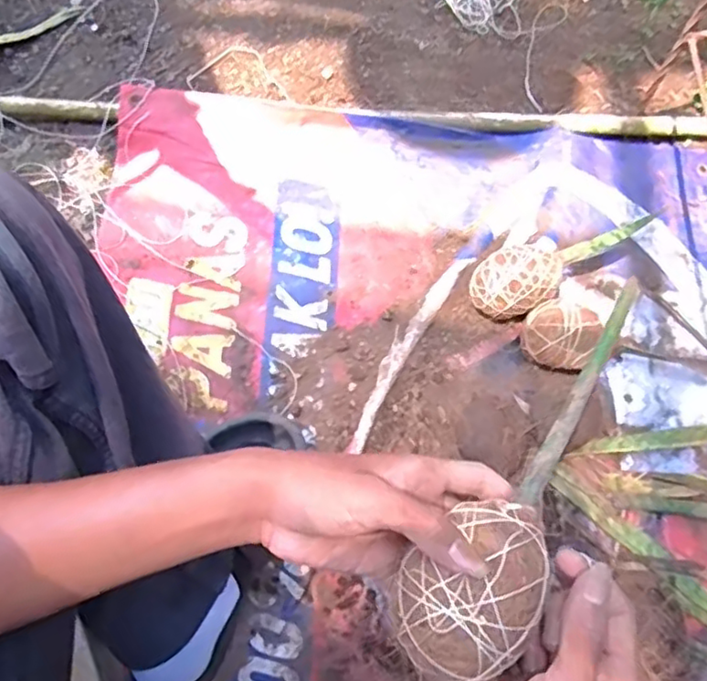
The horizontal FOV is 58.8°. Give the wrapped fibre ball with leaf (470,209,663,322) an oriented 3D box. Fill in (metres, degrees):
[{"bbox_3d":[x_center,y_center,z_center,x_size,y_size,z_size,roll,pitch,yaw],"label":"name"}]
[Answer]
[{"bbox_3d":[0.218,-0.094,0.681,0.207,0.072,0.069,-35,74,-13],"label":"wrapped fibre ball with leaf"}]

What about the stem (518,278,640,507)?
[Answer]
[{"bbox_3d":[0.127,0.025,0.346,0.011,0.009,0.150,31,71,9],"label":"stem"}]

